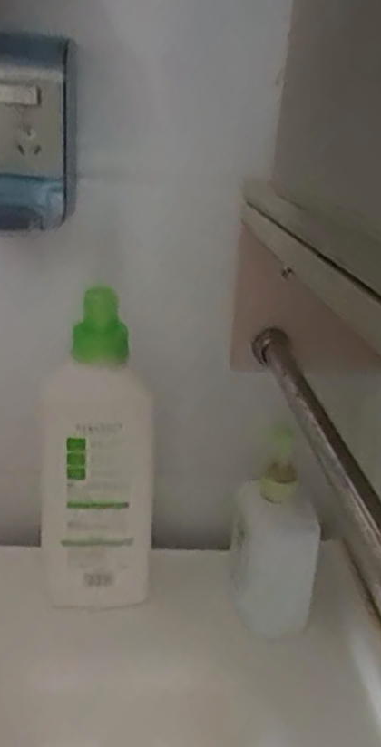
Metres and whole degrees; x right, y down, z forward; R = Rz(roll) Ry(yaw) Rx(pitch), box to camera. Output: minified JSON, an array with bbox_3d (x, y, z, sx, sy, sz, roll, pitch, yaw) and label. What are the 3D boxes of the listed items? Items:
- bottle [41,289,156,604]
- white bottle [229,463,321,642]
[{"bbox_3d":[-0.082,0.075,0.551,0.089,0.260,0.058,-4,22,-18],"label":"bottle"},{"bbox_3d":[0.070,0.153,0.574,0.072,0.140,0.074,6,21,6],"label":"white bottle"}]

